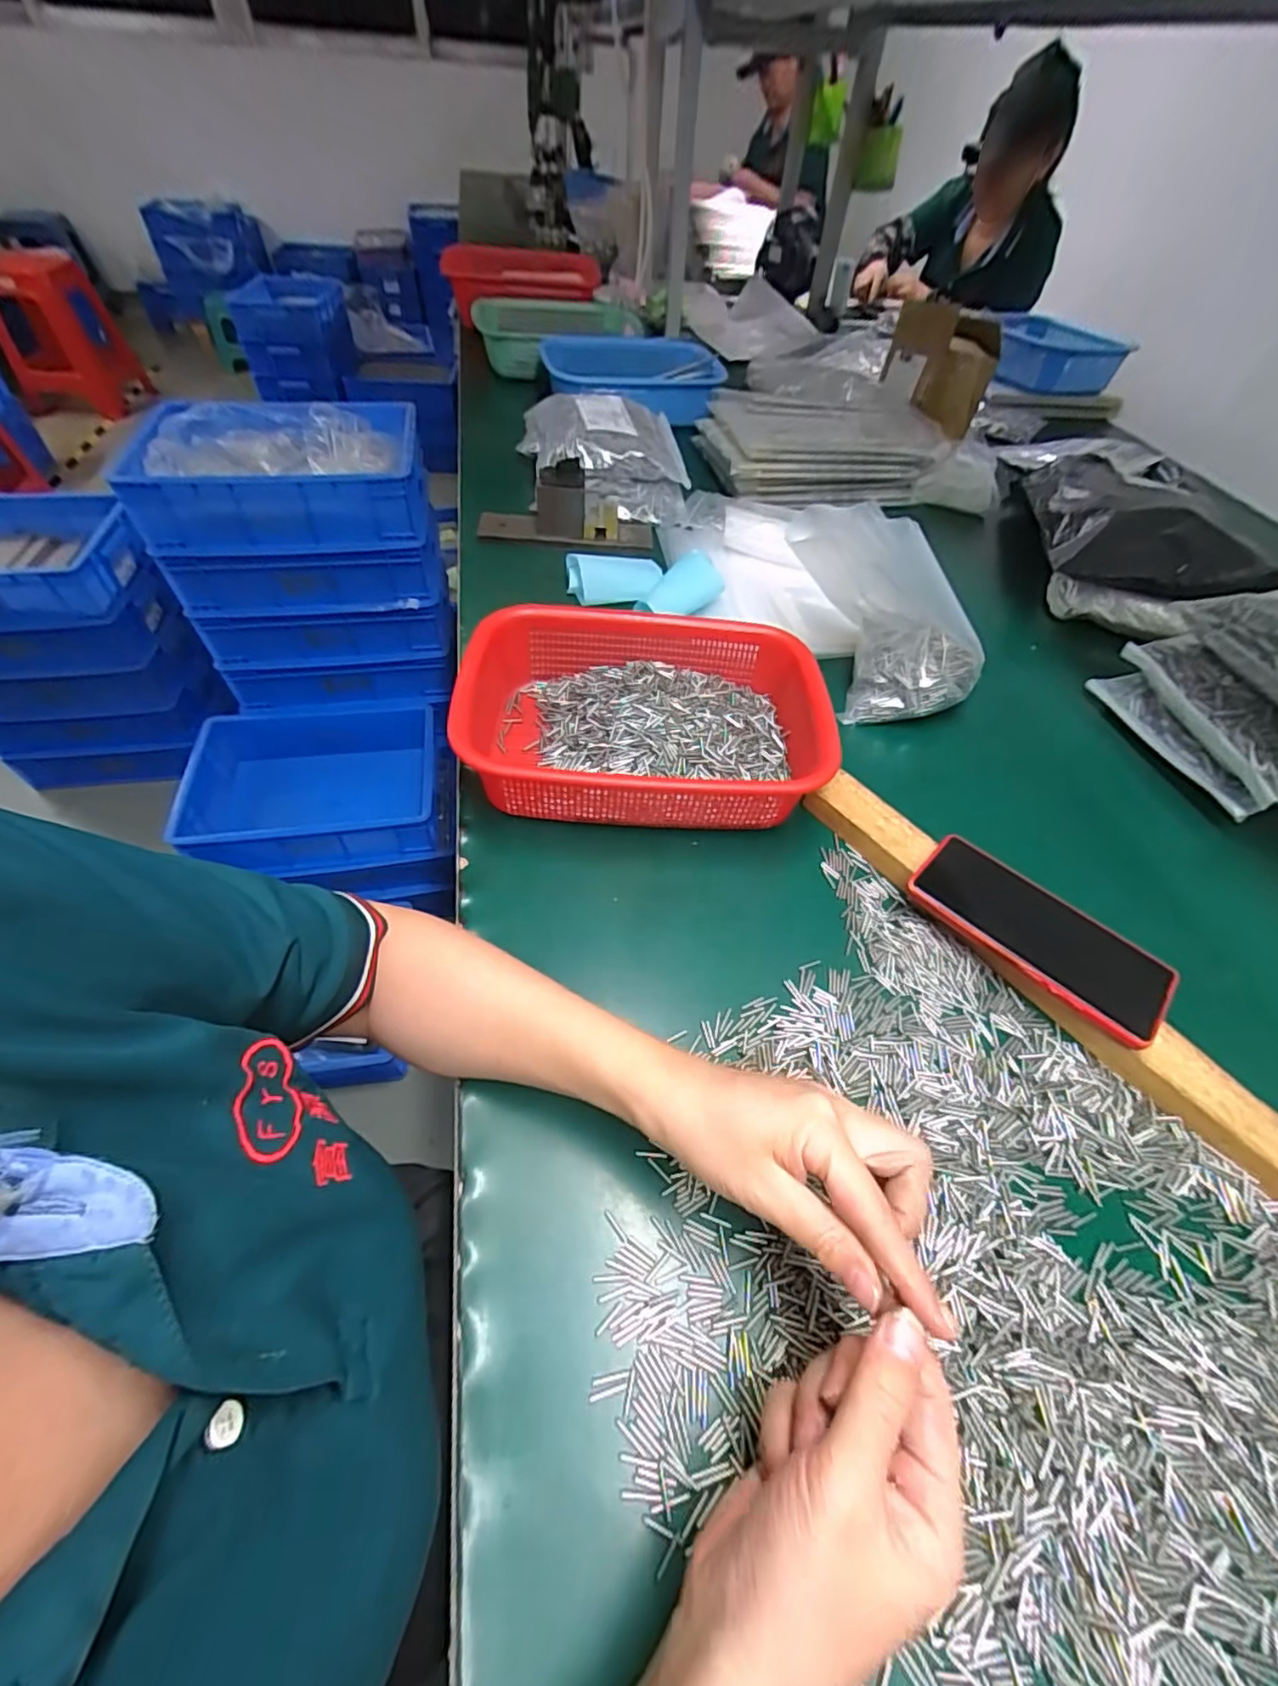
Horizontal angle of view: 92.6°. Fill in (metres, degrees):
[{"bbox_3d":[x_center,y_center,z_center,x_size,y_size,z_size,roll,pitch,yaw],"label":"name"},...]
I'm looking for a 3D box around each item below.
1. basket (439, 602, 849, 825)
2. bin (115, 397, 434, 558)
[{"bbox_3d":[0.000,-0.102,0.509,0.284,0.077,0.207,1,52,-2],"label":"basket"},{"bbox_3d":[-0.566,-0.603,0.999,0.400,0.114,0.291,-7,53,-8],"label":"bin"}]

